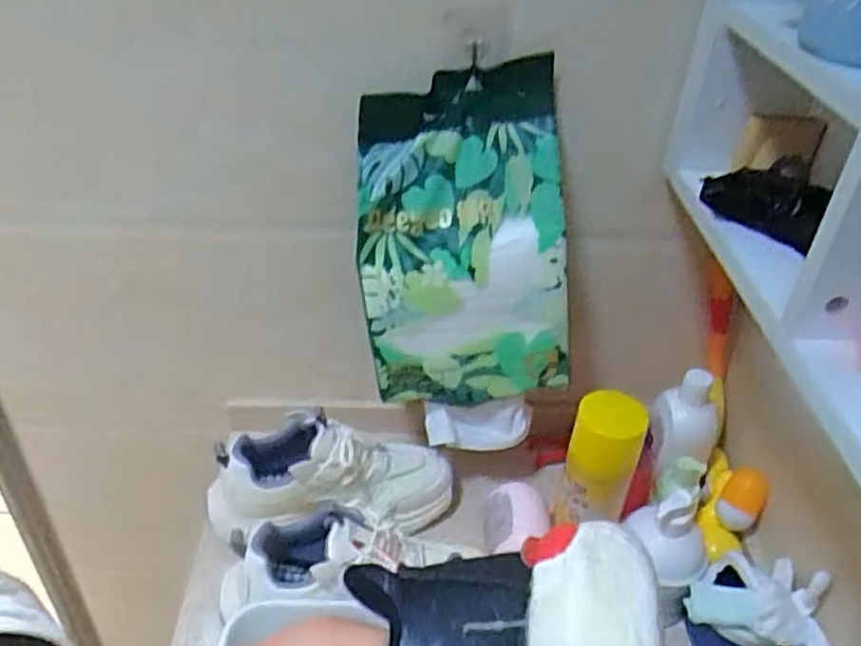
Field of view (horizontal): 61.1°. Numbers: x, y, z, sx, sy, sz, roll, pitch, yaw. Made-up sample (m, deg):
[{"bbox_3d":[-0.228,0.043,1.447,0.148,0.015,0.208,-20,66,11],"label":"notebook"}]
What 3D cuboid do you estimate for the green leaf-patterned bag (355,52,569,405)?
[{"bbox_3d":[0.029,-0.068,0.711,0.198,0.330,0.047,-6,21,4],"label":"green leaf-patterned bag"}]

